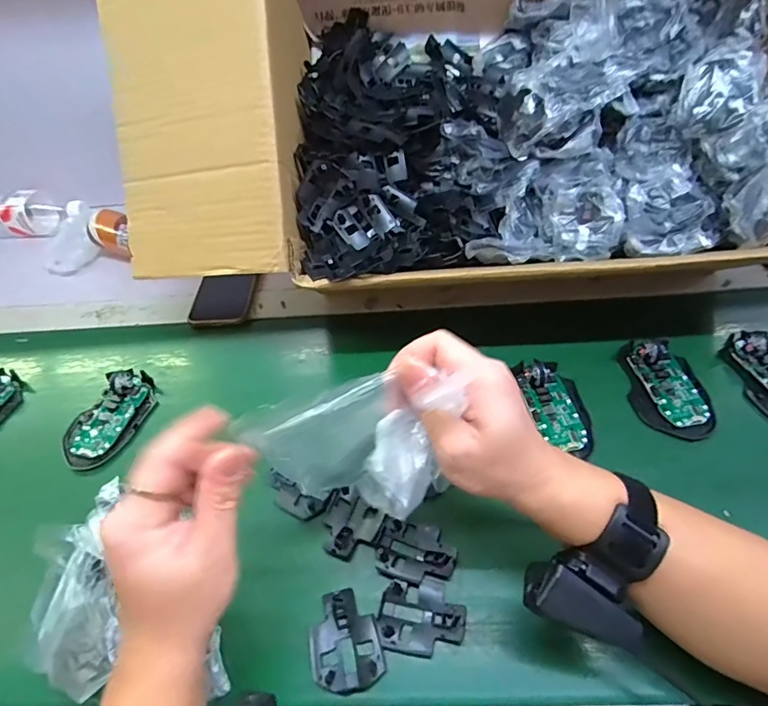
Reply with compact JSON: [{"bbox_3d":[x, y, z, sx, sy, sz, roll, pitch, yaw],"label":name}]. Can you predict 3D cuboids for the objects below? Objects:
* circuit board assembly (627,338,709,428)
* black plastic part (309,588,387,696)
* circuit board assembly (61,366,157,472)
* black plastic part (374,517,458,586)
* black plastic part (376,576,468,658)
[{"bbox_3d":[0.291,0.025,0.482,0.047,0.022,0.104,-9,49,-1],"label":"circuit board assembly"},{"bbox_3d":[-0.030,0.219,0.359,0.052,0.011,0.066,-16,50,-7],"label":"black plastic part"},{"bbox_3d":[-0.295,0.066,0.503,0.066,0.024,0.114,12,52,16],"label":"circuit board assembly"},{"bbox_3d":[0.027,0.168,0.396,0.065,0.012,0.049,7,51,13],"label":"black plastic part"},{"bbox_3d":[0.030,0.204,0.367,0.065,0.010,0.053,4,50,10],"label":"black plastic part"}]

